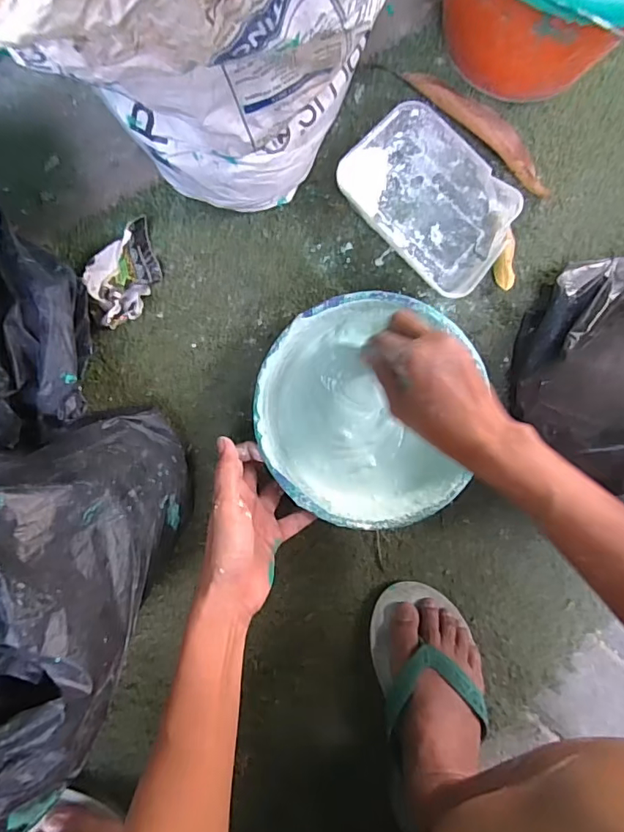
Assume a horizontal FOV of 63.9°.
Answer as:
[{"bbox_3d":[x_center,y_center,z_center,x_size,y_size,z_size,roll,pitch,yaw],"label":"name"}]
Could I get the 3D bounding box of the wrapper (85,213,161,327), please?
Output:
[{"bbox_3d":[-0.167,-0.128,0.456,0.054,0.046,0.098,33,87,-3],"label":"wrapper"}]

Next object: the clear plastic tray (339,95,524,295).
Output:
[{"bbox_3d":[0.114,-0.206,0.485,0.168,0.040,0.116,42,87,-3],"label":"clear plastic tray"}]

